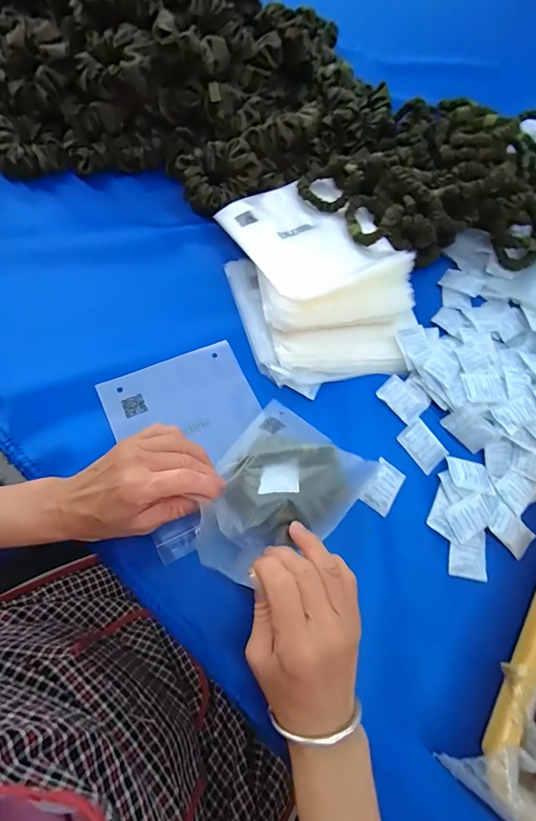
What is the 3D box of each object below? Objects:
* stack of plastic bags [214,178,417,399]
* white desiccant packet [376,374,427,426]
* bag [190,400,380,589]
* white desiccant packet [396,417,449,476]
[{"bbox_3d":[0.050,-0.153,0.429,0.188,0.046,0.255,-16,70,-8],"label":"stack of plastic bags"},{"bbox_3d":[0.136,-0.011,0.399,0.031,0.006,0.048,-40,75,-16],"label":"white desiccant packet"},{"bbox_3d":[0.010,0.064,0.331,0.116,0.051,0.134,39,72,13],"label":"bag"},{"bbox_3d":[0.152,0.035,0.385,0.034,0.011,0.045,-39,74,-16],"label":"white desiccant packet"}]

